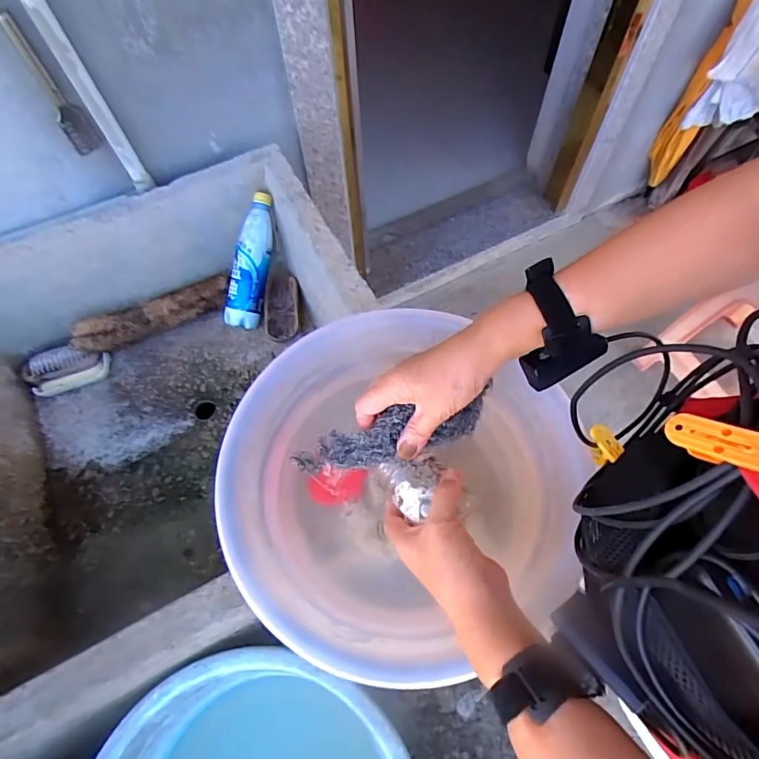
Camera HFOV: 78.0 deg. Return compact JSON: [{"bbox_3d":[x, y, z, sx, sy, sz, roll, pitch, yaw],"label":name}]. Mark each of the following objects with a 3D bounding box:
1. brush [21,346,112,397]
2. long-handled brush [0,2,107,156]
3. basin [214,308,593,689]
[{"bbox_3d":[-0.541,-0.019,0.819,0.139,0.051,0.072,-17,66,-6],"label":"brush"},{"bbox_3d":[-0.434,-0.387,0.615,0.041,0.197,0.012,-32,68,-12],"label":"long-handled brush"},{"bbox_3d":[0.016,0.108,0.487,0.322,0.119,0.307,-1,65,2],"label":"basin"}]

